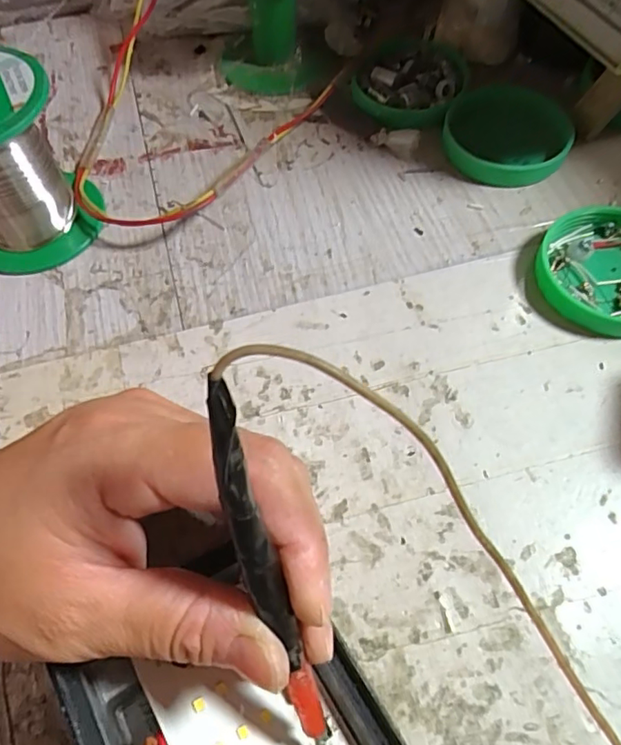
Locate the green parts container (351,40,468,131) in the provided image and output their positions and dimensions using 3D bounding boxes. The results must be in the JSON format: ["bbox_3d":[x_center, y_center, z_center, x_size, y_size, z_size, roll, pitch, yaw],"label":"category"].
[{"bbox_3d":[0.058,-0.169,0.314,0.059,0.012,0.071,27,66,16],"label":"green parts container"}]

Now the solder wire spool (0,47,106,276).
[{"bbox_3d":[-0.141,-0.094,0.249,0.068,0.074,0.065,-33,65,-15],"label":"solder wire spool"}]

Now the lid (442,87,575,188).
[{"bbox_3d":[0.103,-0.126,0.290,0.063,0.013,0.059,-1,61,2],"label":"lid"}]

